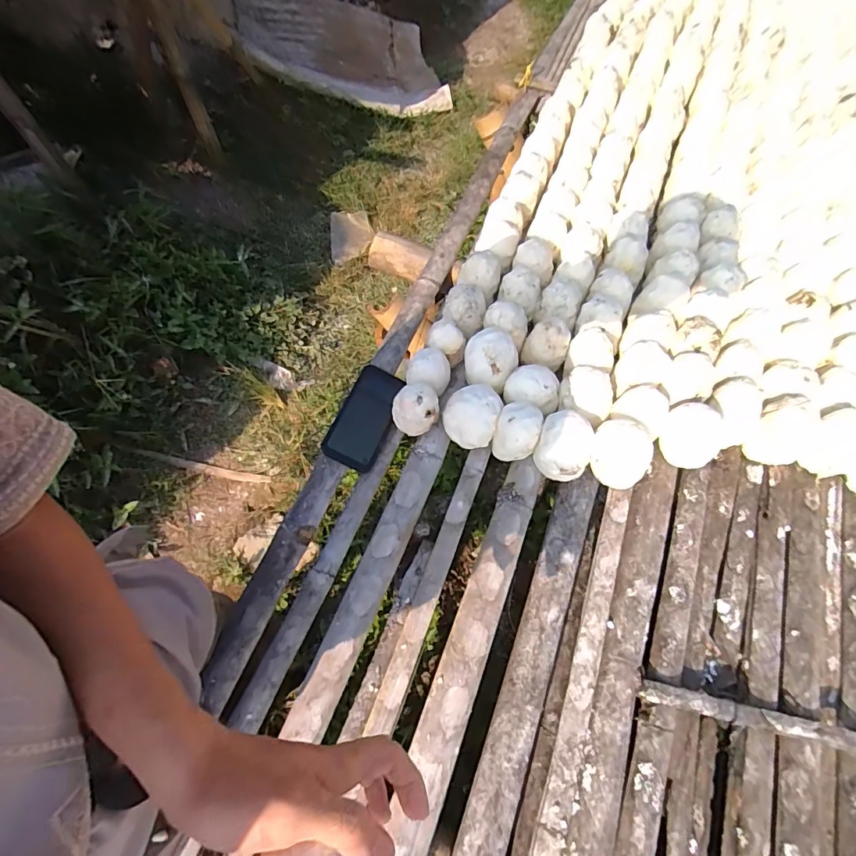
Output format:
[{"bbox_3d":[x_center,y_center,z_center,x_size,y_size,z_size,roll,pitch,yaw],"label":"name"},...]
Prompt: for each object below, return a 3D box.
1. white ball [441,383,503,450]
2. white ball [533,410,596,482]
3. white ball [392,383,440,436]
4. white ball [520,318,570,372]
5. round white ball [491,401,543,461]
[{"bbox_3d":[0.065,-0.018,0.664,0.077,0.068,0.083,0,64,0],"label":"white ball"},{"bbox_3d":[0.193,0.025,0.620,0.074,0.071,0.072,0,64,0],"label":"white ball"},{"bbox_3d":[-0.021,-0.025,0.664,0.059,0.071,0.061,0,64,0],"label":"white ball"},{"bbox_3d":[0.187,-0.129,0.702,0.068,0.061,0.059,18,65,9],"label":"white ball"},{"bbox_3d":[0.129,0.007,0.649,0.060,0.071,0.063,0,64,0],"label":"round white ball"}]

